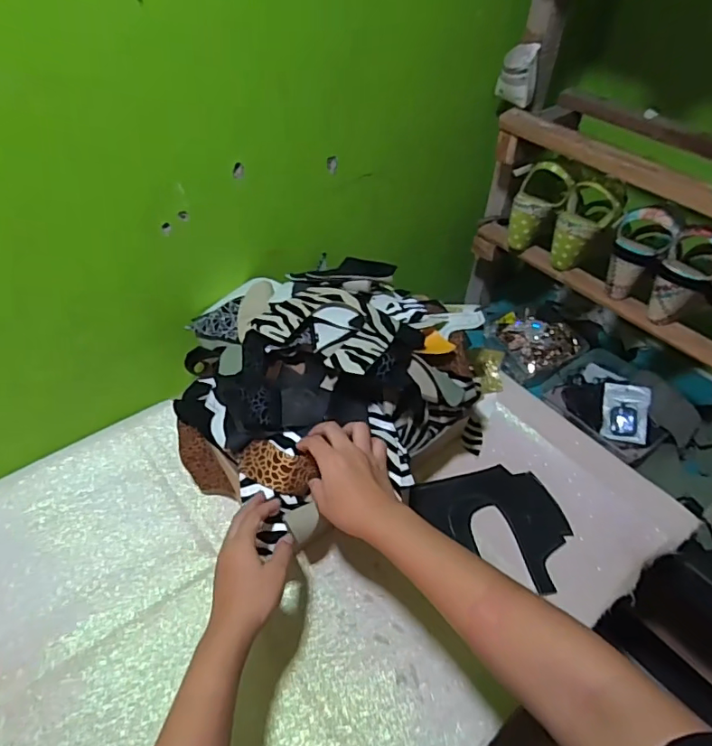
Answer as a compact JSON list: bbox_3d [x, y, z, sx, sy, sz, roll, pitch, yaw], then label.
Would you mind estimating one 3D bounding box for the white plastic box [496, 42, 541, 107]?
[{"bbox_3d":[0.253,-0.463,0.802,0.057,0.081,0.035,16,47,12],"label":"white plastic box"}]

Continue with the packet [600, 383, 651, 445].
[{"bbox_3d":[0.461,0.068,0.881,0.070,0.012,0.098,6,75,24],"label":"packet"}]

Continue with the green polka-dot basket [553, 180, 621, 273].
[{"bbox_3d":[0.365,-0.235,0.828,0.080,0.135,0.073,24,49,18],"label":"green polka-dot basket"}]

